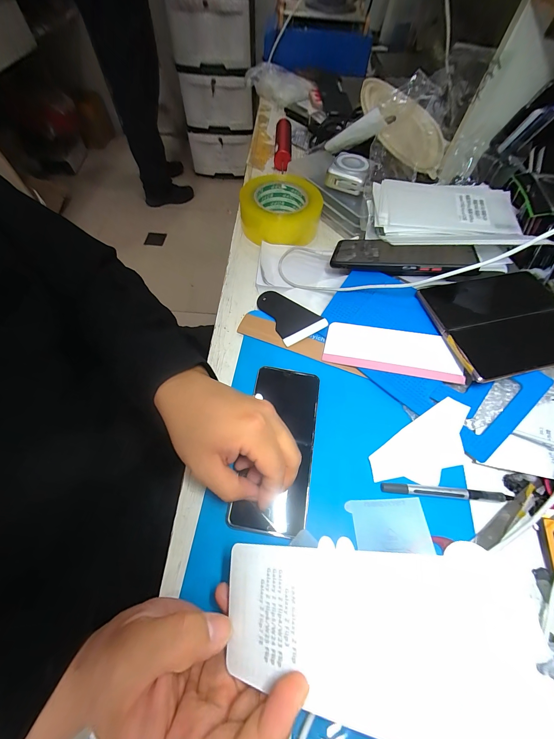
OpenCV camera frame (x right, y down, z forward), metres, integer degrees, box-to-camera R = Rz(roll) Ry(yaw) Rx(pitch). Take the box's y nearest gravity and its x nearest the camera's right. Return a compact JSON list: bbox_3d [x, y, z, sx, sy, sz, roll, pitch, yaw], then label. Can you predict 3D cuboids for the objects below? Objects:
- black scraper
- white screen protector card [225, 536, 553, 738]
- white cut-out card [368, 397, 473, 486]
[{"bbox_3d":[0.016,-0.074,0.356,0.055,0.011,0.091,-26,65,-16],"label":"black scraper"},{"bbox_3d":[0.035,0.126,0.136,0.151,0.005,0.064,-16,56,29],"label":"white screen protector card"},{"bbox_3d":[0.153,0.083,0.282,0.119,0.006,0.061,-31,83,-8],"label":"white cut-out card"}]

